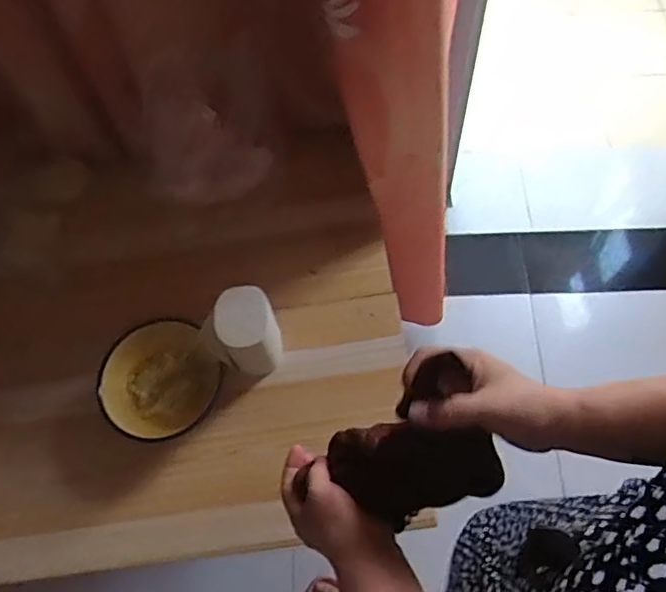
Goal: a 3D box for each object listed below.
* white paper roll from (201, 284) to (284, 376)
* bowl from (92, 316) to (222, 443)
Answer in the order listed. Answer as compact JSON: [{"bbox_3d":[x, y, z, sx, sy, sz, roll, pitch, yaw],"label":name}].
[{"bbox_3d":[-0.124,0.058,0.834,0.104,0.143,0.079,-31,67,-11],"label":"white paper roll"},{"bbox_3d":[-0.249,0.124,0.854,0.142,0.087,0.171,41,74,20],"label":"bowl"}]

